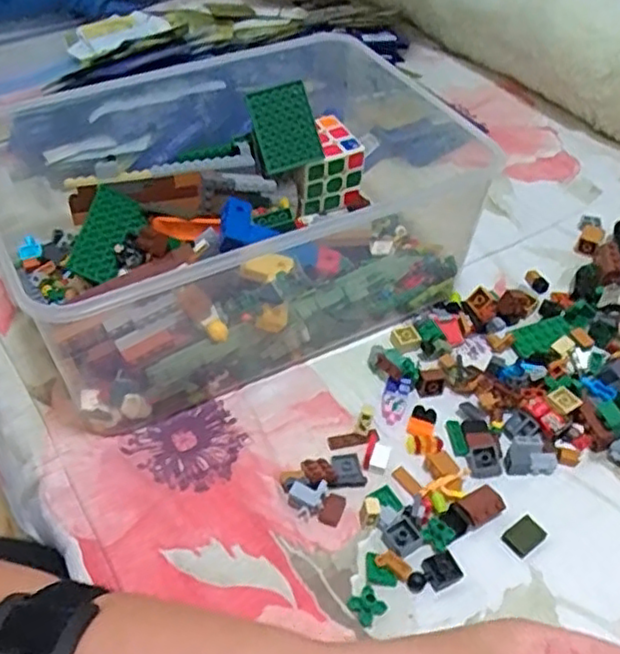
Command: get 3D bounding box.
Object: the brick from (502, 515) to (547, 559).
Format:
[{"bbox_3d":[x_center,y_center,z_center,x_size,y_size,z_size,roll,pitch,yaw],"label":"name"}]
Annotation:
[{"bbox_3d":[0.119,0.116,0.372,0.025,0.004,0.016,-28,53,-24],"label":"brick"}]

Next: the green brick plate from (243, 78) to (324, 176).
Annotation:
[{"bbox_3d":[-0.019,-0.156,0.527,0.047,0.063,0.010,-17,9,1],"label":"green brick plate"}]

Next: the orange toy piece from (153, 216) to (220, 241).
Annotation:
[{"bbox_3d":[-0.091,-0.073,0.497,0.048,0.017,0.012,-8,48,-5],"label":"orange toy piece"}]

